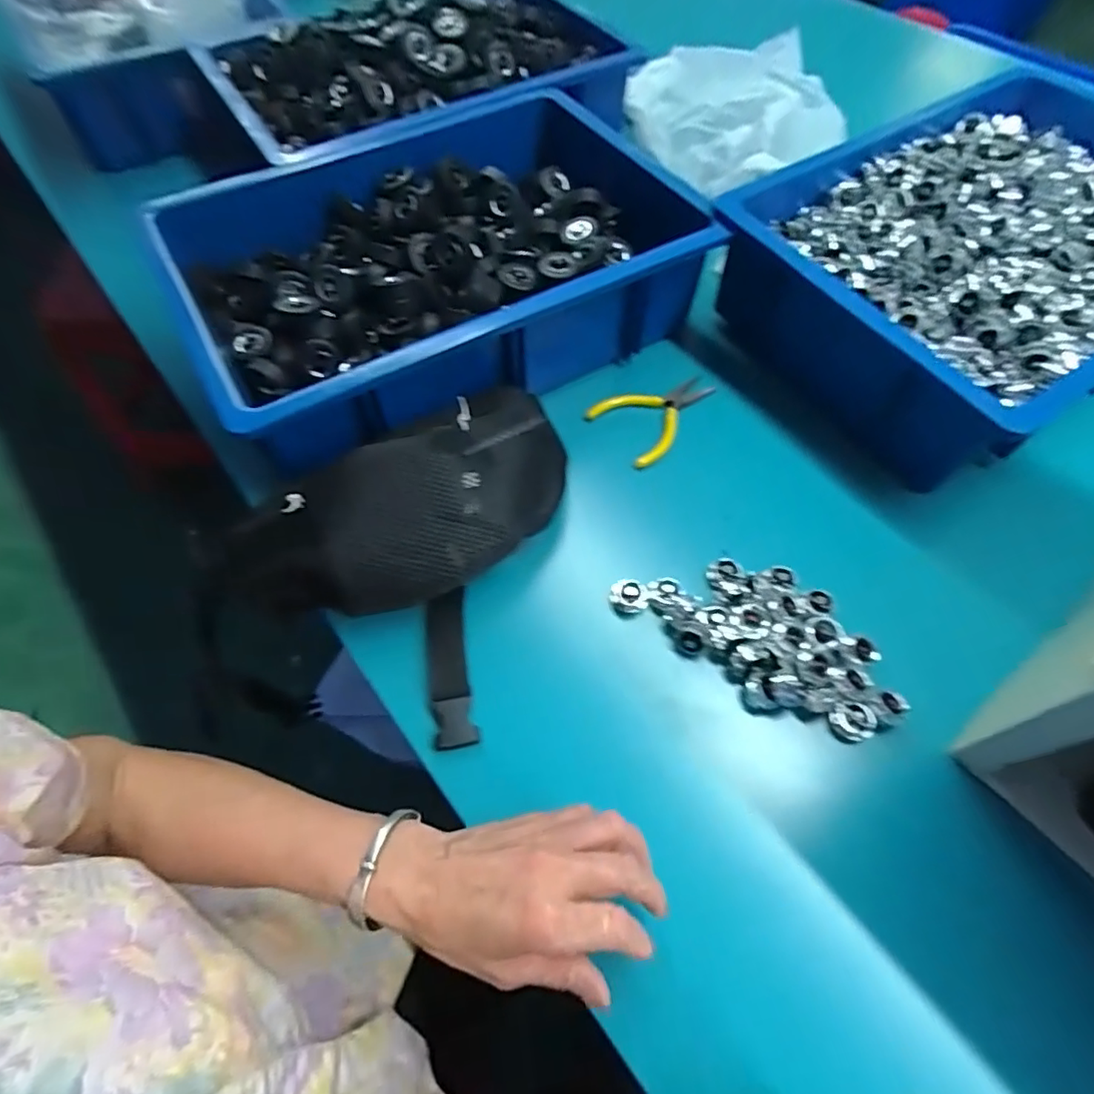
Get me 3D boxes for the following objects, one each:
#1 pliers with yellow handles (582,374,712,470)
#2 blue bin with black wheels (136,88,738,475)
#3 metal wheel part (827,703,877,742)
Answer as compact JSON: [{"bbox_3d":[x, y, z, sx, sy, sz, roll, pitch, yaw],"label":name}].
[{"bbox_3d":[0.103,-0.127,0.550,0.117,0.006,0.078,-34,64,-18],"label":"pliers with yellow handles"},{"bbox_3d":[-0.096,-0.266,0.566,0.451,0.103,0.319,-27,62,-14],"label":"blue bin with black wheels"},{"bbox_3d":[0.206,0.118,0.401,0.024,0.015,0.024,-1,59,1],"label":"metal wheel part"}]

